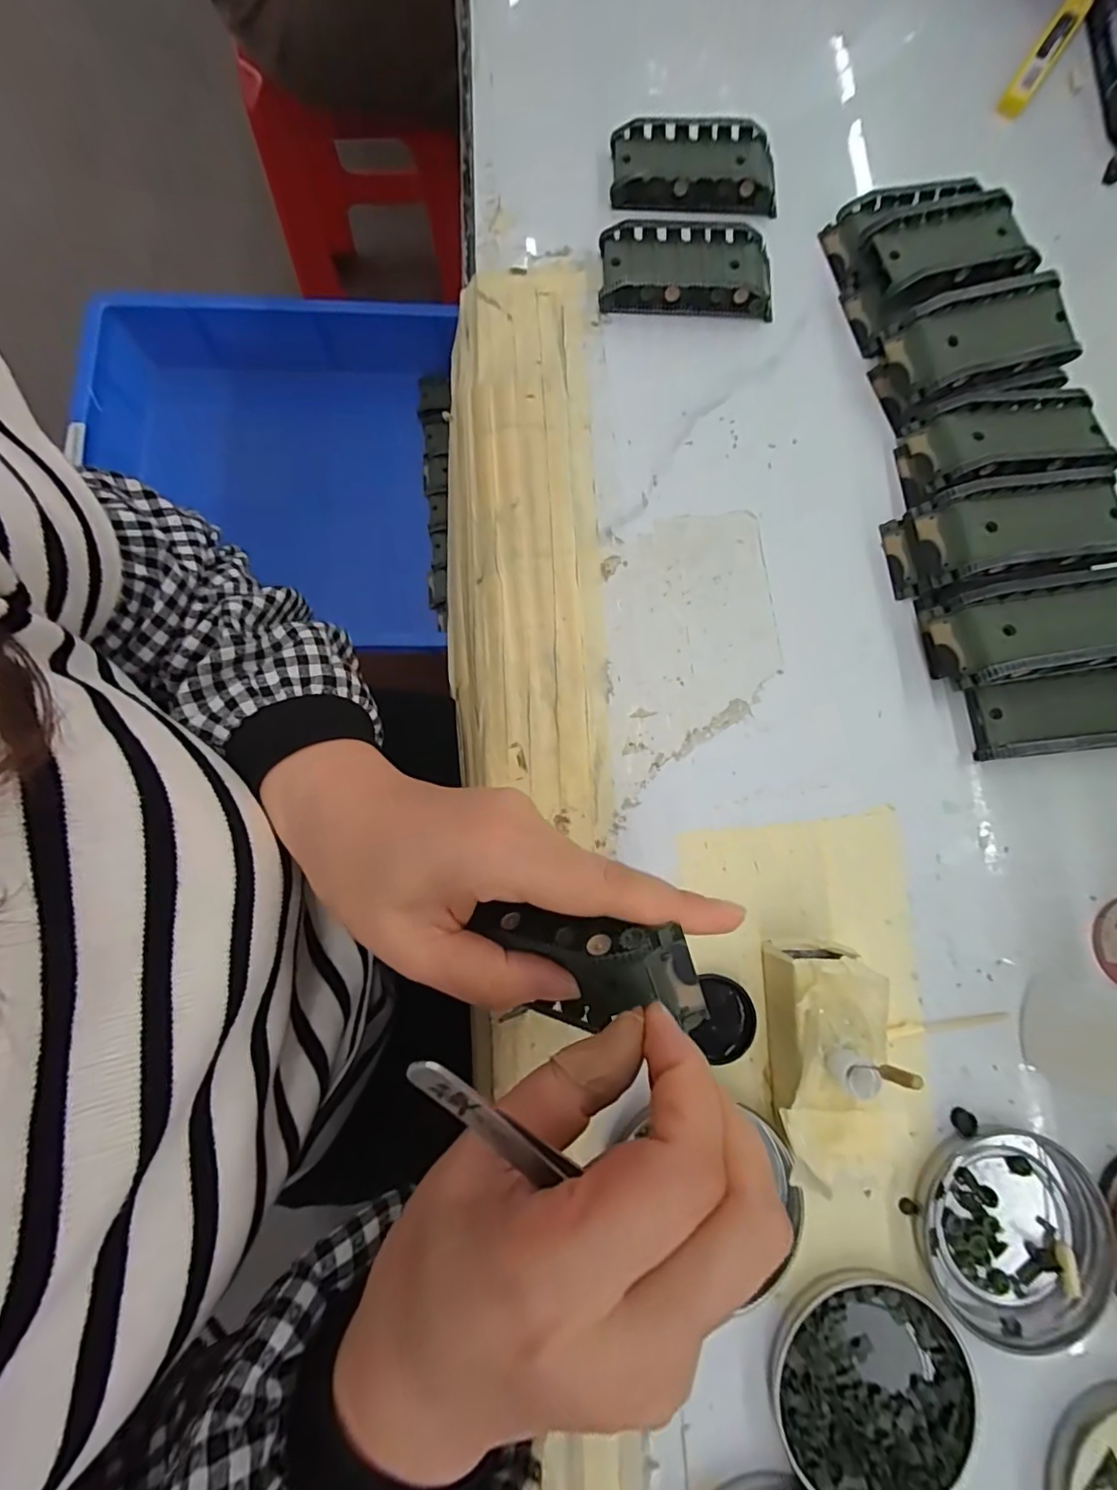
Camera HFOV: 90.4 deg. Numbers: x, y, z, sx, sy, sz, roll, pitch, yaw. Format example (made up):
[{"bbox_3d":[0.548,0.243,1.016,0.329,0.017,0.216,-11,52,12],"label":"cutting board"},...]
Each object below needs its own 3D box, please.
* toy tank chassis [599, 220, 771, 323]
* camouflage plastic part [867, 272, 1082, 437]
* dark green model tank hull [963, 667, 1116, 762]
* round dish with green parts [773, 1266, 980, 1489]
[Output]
[{"bbox_3d":[0.073,-0.267,0.312,0.095,0.018,0.048,3,80,-2],"label":"toy tank chassis"},{"bbox_3d":[0.224,-0.210,0.297,0.094,0.032,0.048,-16,81,-5],"label":"camouflage plastic part"},{"bbox_3d":[0.247,-0.015,0.271,0.084,0.018,0.038,-6,80,-2],"label":"dark green model tank hull"},{"bbox_3d":[0.125,0.256,0.221,0.079,0.011,0.076,0,80,-3],"label":"round dish with green parts"}]

